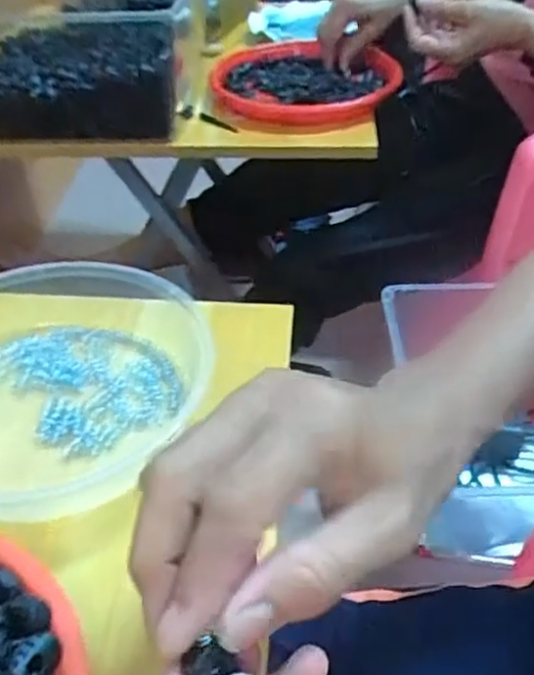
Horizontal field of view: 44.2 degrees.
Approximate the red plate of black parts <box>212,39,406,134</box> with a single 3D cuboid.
[{"bbox_3d":[0.052,-0.343,0.876,0.237,0.037,0.288,1,41,3],"label":"red plate of black parts"}]

